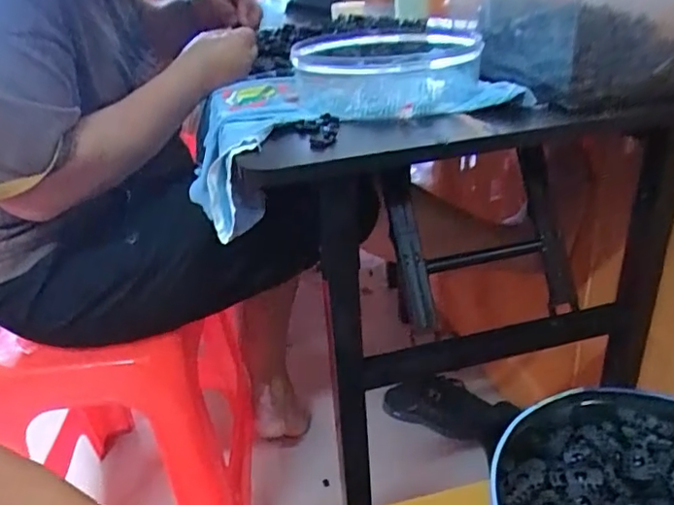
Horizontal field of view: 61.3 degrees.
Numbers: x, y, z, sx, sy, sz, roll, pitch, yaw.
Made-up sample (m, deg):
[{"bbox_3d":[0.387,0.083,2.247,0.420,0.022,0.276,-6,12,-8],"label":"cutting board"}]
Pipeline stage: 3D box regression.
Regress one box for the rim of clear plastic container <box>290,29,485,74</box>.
[{"bbox_3d":[0.044,-0.224,0.639,0.181,0.020,0.203,-14,31,-18],"label":"rim of clear plastic container"}]

